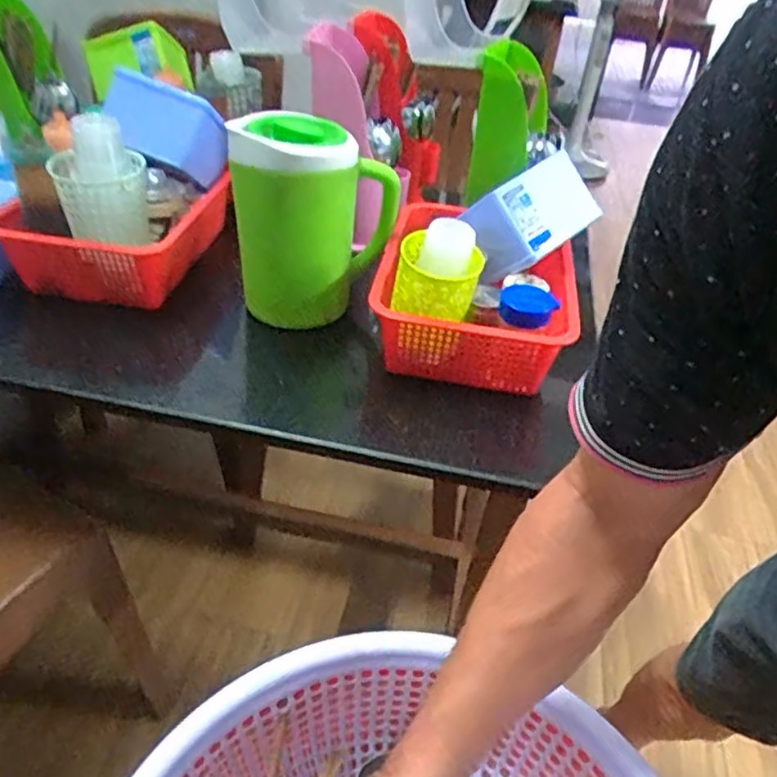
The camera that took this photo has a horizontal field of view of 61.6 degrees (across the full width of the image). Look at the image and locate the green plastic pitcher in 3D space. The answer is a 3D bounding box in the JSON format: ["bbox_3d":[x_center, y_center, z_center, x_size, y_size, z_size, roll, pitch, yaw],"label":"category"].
[{"bbox_3d":[-0.081,-0.184,0.743,0.178,0.210,0.135,4,38,-2],"label":"green plastic pitcher"}]

